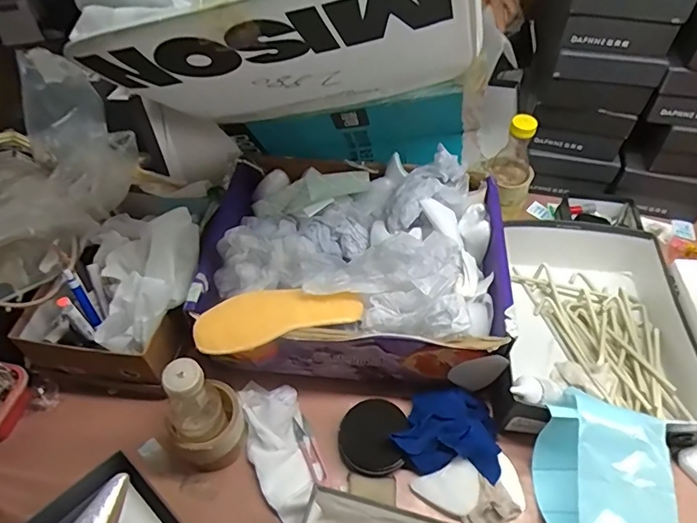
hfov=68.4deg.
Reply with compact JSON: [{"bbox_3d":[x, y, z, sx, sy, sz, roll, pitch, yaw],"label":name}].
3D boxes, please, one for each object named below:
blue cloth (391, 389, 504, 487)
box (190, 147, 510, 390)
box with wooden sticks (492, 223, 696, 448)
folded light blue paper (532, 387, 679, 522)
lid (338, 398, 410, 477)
[{"bbox_3d":[0.129,0.215,0.656,0.129,0.046,0.102,6,51,4],"label":"blue cloth"},{"bbox_3d":[0.009,0.000,0.739,0.413,0.154,0.333,-2,51,-2],"label":"box"},{"bbox_3d":[0.348,0.086,0.739,0.272,0.093,0.340,6,51,5],"label":"box with wooden sticks"},{"bbox_3d":[0.286,0.273,0.582,0.126,0.096,0.218,8,51,7],"label":"folded light blue paper"},{"bbox_3d":[0.031,0.225,0.657,0.085,0.016,0.091,-10,62,20],"label":"lid"}]

